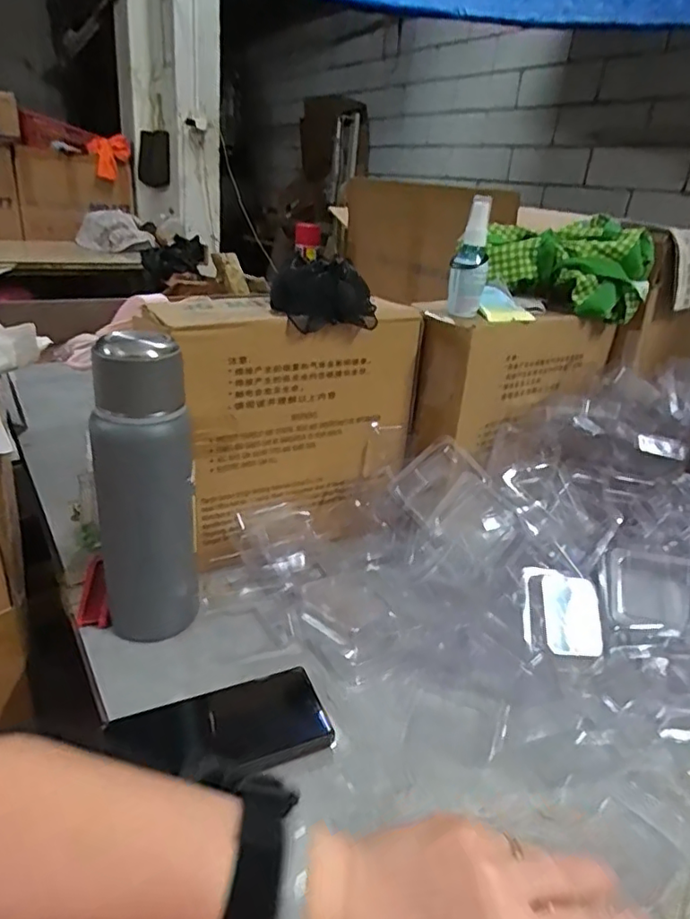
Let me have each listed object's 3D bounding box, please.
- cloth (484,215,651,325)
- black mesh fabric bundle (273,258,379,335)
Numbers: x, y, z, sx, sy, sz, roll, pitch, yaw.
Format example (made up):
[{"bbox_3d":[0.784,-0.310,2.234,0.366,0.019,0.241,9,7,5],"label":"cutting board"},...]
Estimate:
[{"bbox_3d":[0.275,-0.243,0.734,0.197,0.099,0.097,12,26,14],"label":"cloth"},{"bbox_3d":[-0.019,-0.171,0.599,0.099,0.059,0.063,-6,27,-23],"label":"black mesh fabric bundle"}]

